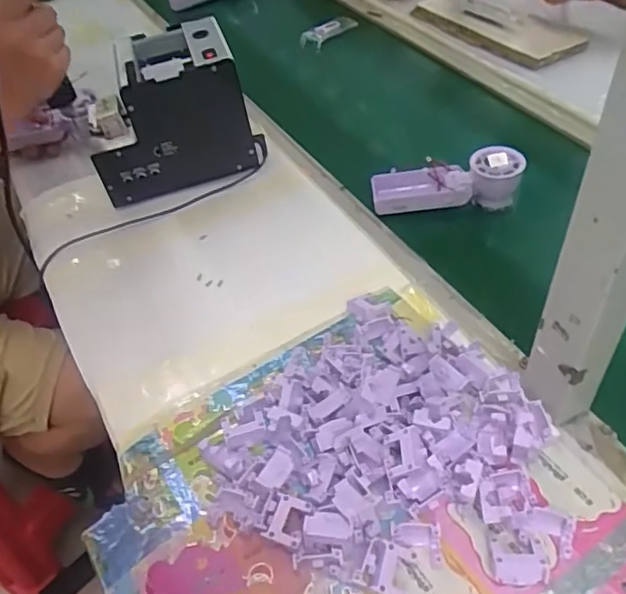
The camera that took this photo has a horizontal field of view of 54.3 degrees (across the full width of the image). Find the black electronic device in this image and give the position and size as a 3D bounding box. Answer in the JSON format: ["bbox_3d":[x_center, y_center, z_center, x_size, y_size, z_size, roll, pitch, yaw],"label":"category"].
[{"bbox_3d":[-0.172,-0.225,0.739,0.193,0.152,0.140,-13,47,-8],"label":"black electronic device"}]

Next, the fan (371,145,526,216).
[{"bbox_3d":[0.156,-0.129,0.713,0.168,0.057,0.046,-8,47,13],"label":"fan"}]

